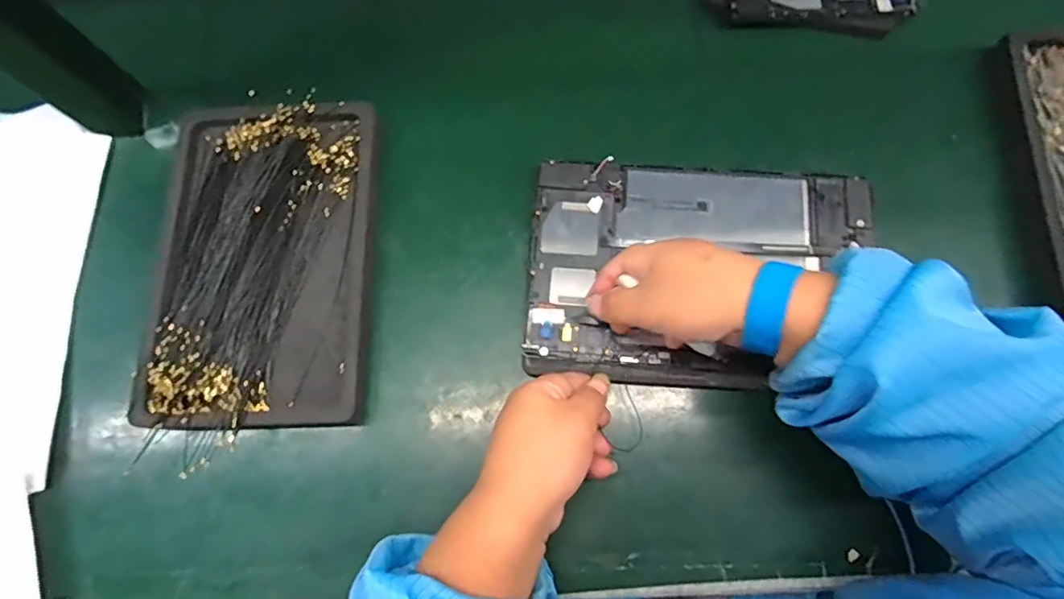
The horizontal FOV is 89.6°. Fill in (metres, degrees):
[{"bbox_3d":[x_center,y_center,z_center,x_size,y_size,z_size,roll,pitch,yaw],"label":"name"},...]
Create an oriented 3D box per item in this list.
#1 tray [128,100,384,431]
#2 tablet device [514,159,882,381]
[{"bbox_3d":[-0.204,-0.030,0.406,0.174,0.025,0.246,-2,74,0],"label":"tray"},{"bbox_3d":[0.116,-0.021,0.378,0.232,0.020,0.160,3,74,2],"label":"tablet device"}]

